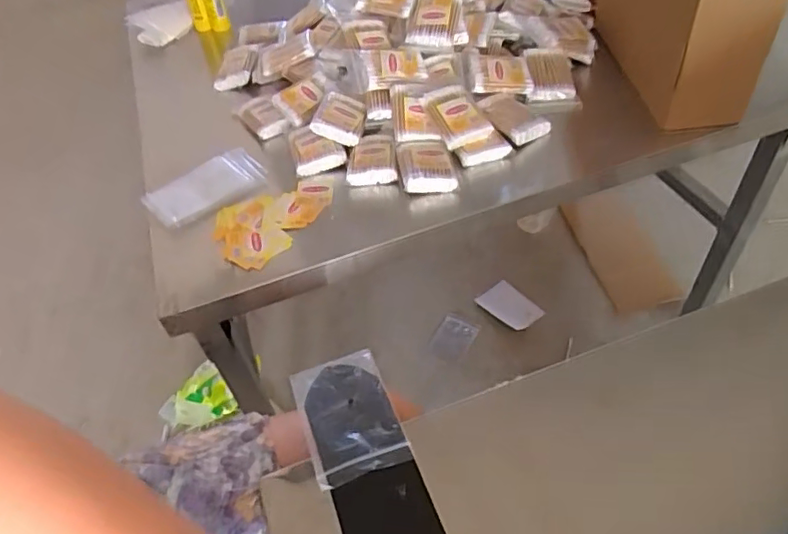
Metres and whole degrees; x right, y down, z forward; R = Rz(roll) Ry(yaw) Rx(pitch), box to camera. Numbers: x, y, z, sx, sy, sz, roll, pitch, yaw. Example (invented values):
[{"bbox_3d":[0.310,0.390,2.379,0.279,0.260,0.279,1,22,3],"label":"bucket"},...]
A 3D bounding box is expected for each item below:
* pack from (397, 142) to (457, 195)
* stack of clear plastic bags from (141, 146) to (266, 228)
[{"bbox_3d":[0.034,-0.106,0.607,0.055,0.023,0.069,-9,48,0],"label":"pack"},{"bbox_3d":[-0.206,-0.091,0.623,0.124,0.009,0.079,-32,52,-19],"label":"stack of clear plastic bags"}]

